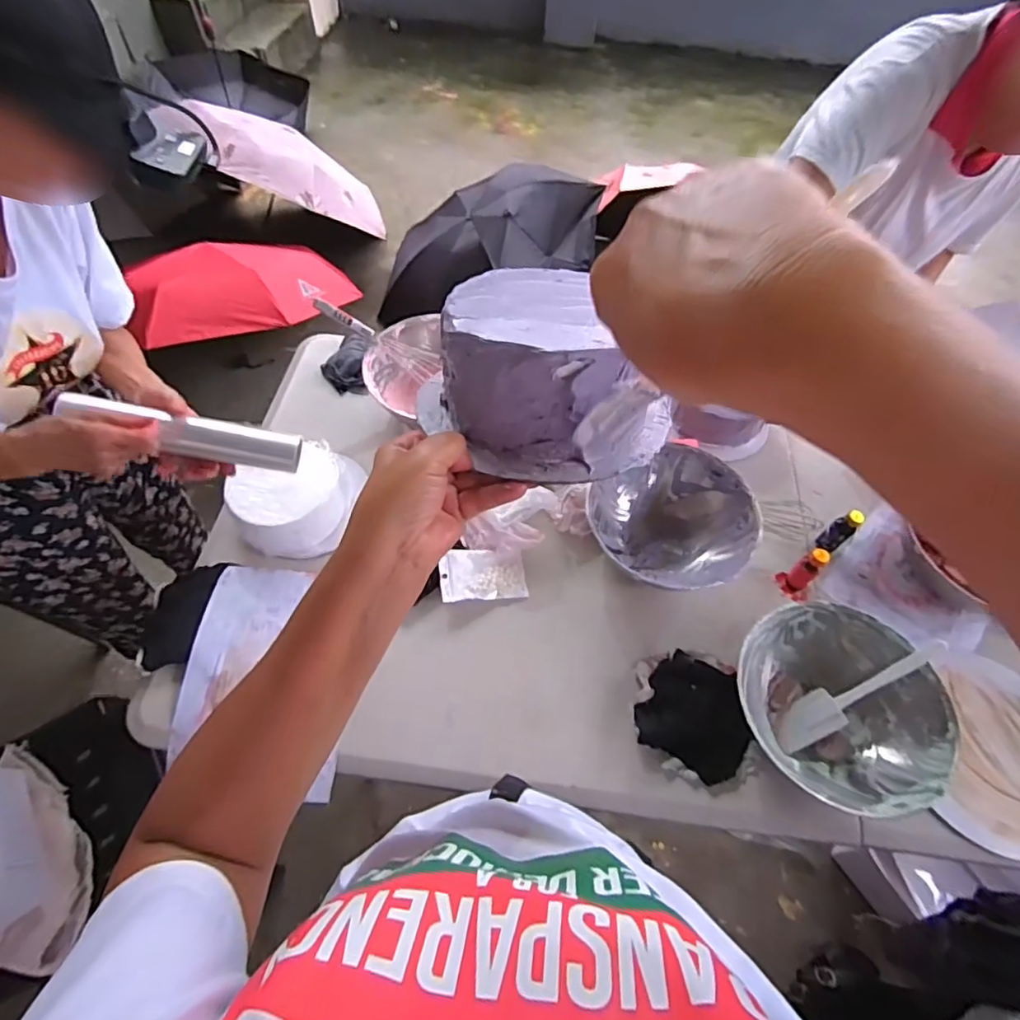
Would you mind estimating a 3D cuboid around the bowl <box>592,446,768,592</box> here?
[{"bbox_3d":[0.232,0.020,0.856,0.241,0.084,0.219,-8,58,-8],"label":"bowl"}]

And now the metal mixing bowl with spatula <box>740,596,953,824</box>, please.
[{"bbox_3d":[0.403,0.245,0.716,0.226,0.092,0.230,1,57,-2],"label":"metal mixing bowl with spatula"}]

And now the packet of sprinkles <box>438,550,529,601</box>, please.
[{"bbox_3d":[-0.037,0.095,0.834,0.124,0.018,0.075,0,65,-12],"label":"packet of sprinkles"}]

